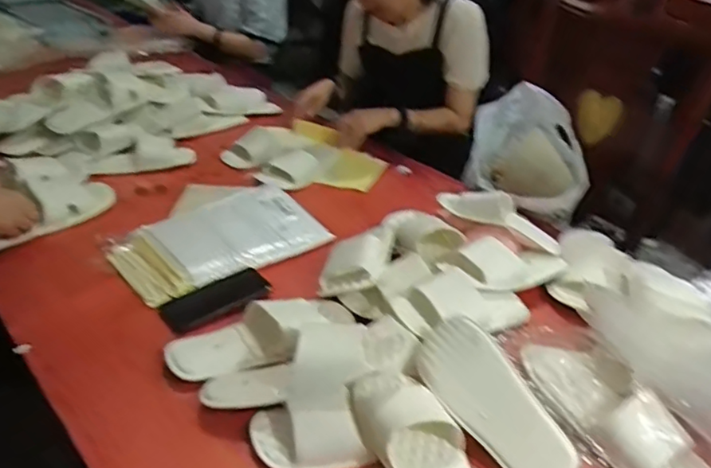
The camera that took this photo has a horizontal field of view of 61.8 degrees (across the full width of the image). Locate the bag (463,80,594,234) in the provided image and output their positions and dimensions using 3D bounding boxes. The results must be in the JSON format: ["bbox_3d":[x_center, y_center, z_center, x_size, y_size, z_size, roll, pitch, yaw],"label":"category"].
[{"bbox_3d":[0.354,-0.163,1.231,0.248,0.181,0.245,16,33,19],"label":"bag"}]

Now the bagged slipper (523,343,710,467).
[{"bbox_3d":[0.309,0.219,0.741,0.109,0.061,0.266,-18,38,-28],"label":"bagged slipper"}]

